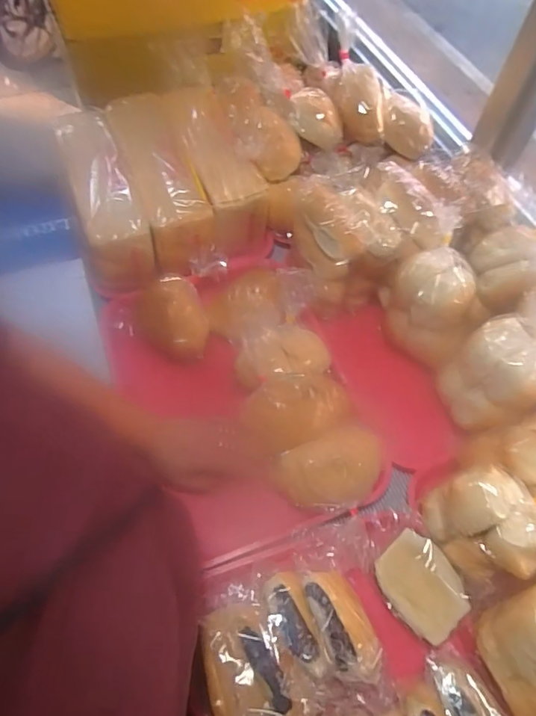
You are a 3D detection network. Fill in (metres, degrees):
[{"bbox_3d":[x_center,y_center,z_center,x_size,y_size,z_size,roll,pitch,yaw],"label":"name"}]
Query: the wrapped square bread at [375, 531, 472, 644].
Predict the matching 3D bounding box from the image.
[{"bbox_3d":[0.166,0.248,0.513,0.076,0.012,0.100,-39,59,6],"label":"wrapped square bread"}]

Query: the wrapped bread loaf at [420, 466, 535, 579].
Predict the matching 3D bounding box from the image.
[{"bbox_3d":[0.232,0.175,0.500,0.076,0.093,0.111,-21,62,-15],"label":"wrapped bread loaf"}]

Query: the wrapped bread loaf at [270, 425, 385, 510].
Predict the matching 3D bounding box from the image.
[{"bbox_3d":[0.074,0.135,0.560,0.132,0.050,0.082,-14,60,-11],"label":"wrapped bread loaf"}]

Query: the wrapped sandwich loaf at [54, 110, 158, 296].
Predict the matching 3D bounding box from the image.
[{"bbox_3d":[-0.259,-0.252,0.752,0.097,0.098,0.329,-16,61,-13],"label":"wrapped sandwich loaf"}]

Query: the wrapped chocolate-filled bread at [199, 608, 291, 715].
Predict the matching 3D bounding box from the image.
[{"bbox_3d":[-0.027,0.301,0.465,0.077,0.048,0.105,-17,61,-13],"label":"wrapped chocolate-filled bread"}]

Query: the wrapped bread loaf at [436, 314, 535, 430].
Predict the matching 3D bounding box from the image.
[{"bbox_3d":[0.287,0.027,0.587,0.082,0.130,0.117,-27,64,-18],"label":"wrapped bread loaf"}]

